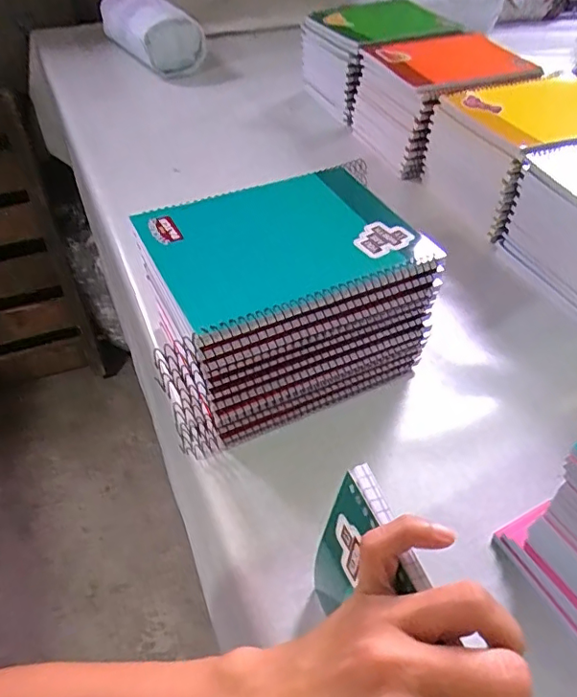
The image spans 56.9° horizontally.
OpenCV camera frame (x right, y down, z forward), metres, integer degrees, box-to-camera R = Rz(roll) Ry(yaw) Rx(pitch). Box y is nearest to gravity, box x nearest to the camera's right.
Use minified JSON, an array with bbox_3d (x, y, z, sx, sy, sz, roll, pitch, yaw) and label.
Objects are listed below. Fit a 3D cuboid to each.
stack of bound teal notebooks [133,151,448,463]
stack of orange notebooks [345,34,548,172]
[{"bbox_3d":[-0.002,-0.044,0.465,0.237,0.137,0.175,-16,48,-15],"label":"stack of bound teal notebooks"},{"bbox_3d":[0.212,-0.343,0.755,0.184,0.149,0.202,-17,49,-15],"label":"stack of orange notebooks"}]

